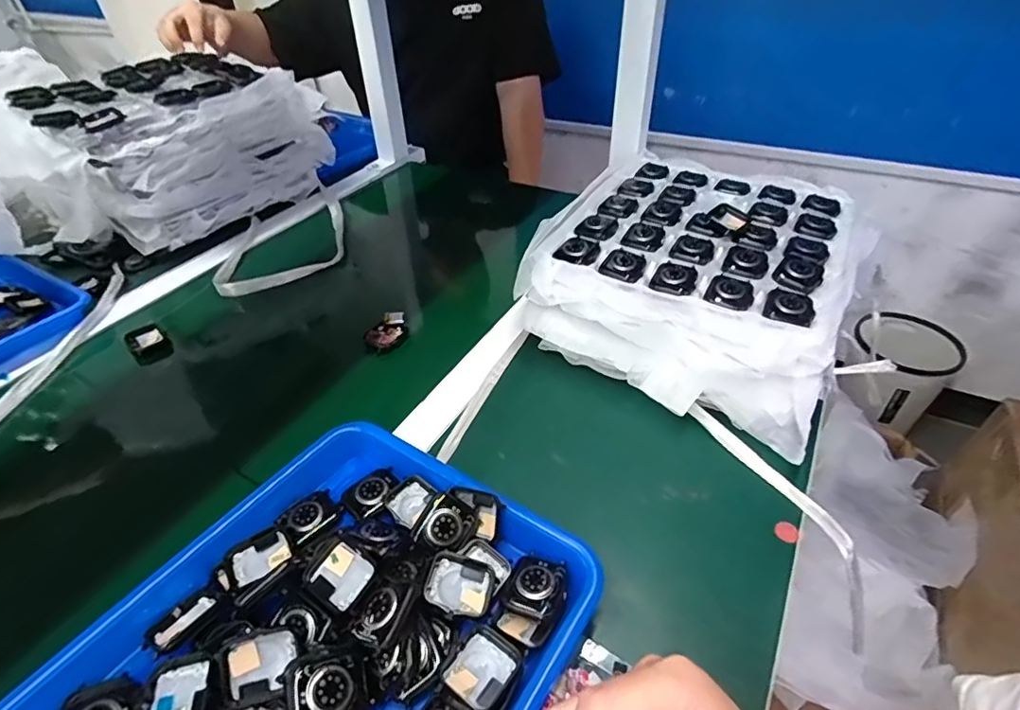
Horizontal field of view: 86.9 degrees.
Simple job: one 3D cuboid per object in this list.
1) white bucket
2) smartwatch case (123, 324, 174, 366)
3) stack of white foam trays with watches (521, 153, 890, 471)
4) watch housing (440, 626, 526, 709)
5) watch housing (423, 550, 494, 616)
[{"bbox_3d":[0.753,0.026,1.080,0.159,0.202,0.142,1,41,4],"label":"white bucket"},{"bbox_3d":[-0.394,-0.012,0.588,0.037,0.020,0.044,-33,49,-30],"label":"smartwatch case"},{"bbox_3d":[0.190,-0.087,0.552,0.288,0.097,0.300,22,47,26],"label":"stack of white foam trays with watches"},{"bbox_3d":[-0.015,0.180,0.306,0.037,0.014,0.041,21,46,25],"label":"watch housing"},{"bbox_3d":[-0.033,0.148,0.343,0.040,0.009,0.040,16,41,2],"label":"watch housing"}]

